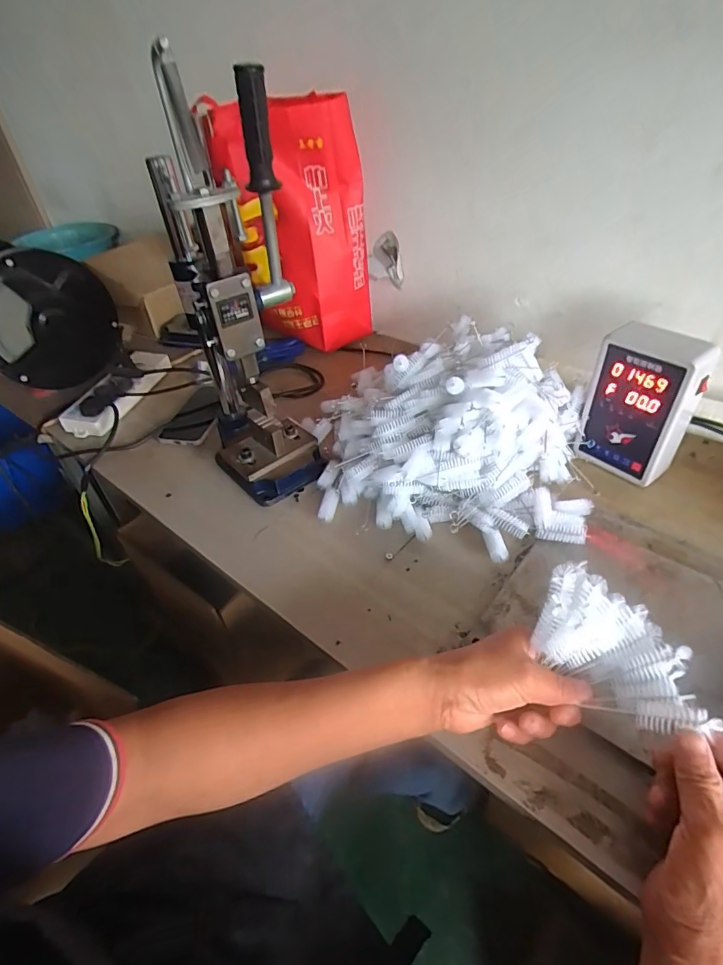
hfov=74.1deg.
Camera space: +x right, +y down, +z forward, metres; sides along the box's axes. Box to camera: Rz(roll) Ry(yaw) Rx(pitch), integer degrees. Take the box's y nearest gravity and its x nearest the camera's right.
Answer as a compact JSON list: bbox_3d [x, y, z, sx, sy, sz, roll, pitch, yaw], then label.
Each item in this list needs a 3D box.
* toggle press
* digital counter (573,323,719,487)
[{"bbox_3d":[-0.150,-0.203,0.579,0.138,0.429,0.209,-16,42,-12],"label":"toggle press"},{"bbox_3d":[0.339,-0.094,0.591,0.114,0.176,0.058,28,51,32],"label":"digital counter"}]

